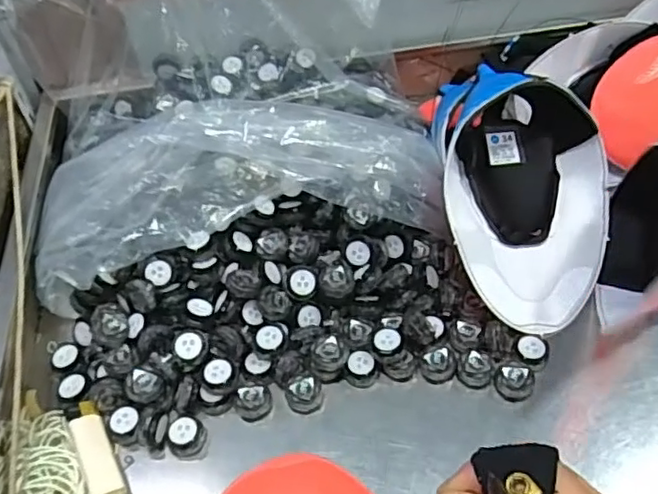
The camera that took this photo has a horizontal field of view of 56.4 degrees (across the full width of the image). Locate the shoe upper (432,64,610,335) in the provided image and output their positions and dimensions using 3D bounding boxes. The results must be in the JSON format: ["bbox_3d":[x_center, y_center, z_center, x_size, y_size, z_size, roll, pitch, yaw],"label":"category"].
[{"bbox_3d":[0.162,-0.054,0.501,0.139,0.104,0.202,0,50,5],"label":"shoe upper"}]

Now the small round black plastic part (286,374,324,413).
[{"bbox_3d":[-0.018,0.112,0.463,0.025,0.019,0.027,-2,49,2],"label":"small round black plastic part"}]

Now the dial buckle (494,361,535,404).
[{"bbox_3d":[0.138,0.100,0.458,0.029,0.017,0.028,27,56,24],"label":"dial buckle"}]

